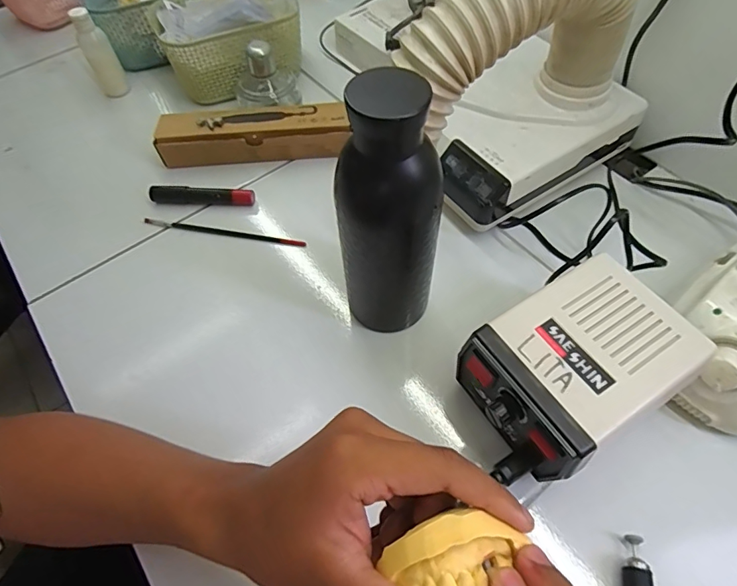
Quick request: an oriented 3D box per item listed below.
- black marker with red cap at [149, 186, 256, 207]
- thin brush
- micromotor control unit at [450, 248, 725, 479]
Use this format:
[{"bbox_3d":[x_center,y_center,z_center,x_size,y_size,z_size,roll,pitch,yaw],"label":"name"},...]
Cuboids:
[{"bbox_3d":[-0.176,-0.102,0.481,0.109,0.020,0.014,2,58,3],"label":"black marker with red cap"},{"bbox_3d":[-0.147,-0.061,0.463,0.172,0.009,0.010,8,59,7],"label":"thin brush"},{"bbox_3d":[0.139,0.059,0.326,0.134,0.090,0.097,-28,62,-15],"label":"micromotor control unit"}]

